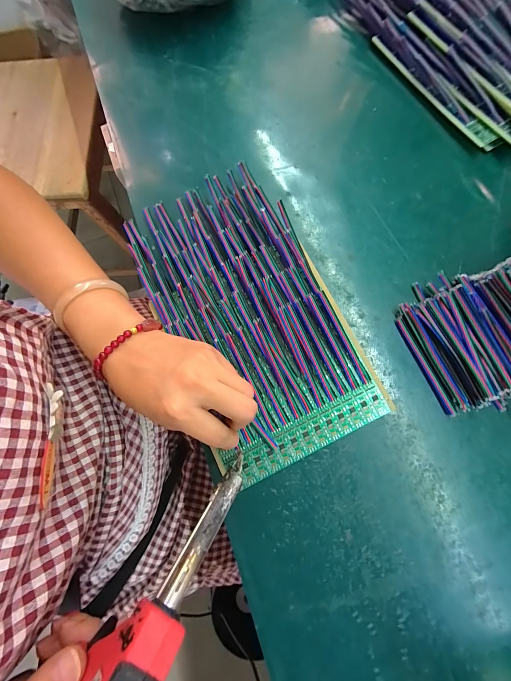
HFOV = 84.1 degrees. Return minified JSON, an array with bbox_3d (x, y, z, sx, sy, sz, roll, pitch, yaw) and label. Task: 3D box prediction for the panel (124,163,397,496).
[{"bbox_3d":[-0.008,-0.031,0.270,0.157,0.024,0.289,-25,78,-4],"label":"panel"}]

